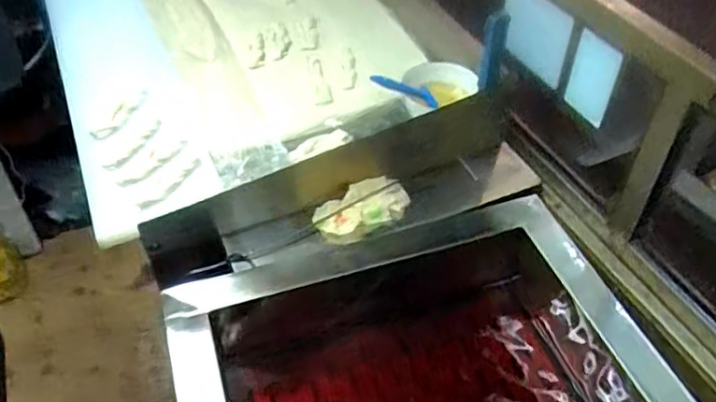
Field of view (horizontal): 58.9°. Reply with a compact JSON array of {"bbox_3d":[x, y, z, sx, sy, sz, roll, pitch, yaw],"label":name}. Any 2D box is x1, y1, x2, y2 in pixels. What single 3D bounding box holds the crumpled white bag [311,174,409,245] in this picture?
[{"bbox_3d":[0.010,0.008,0.884,0.141,0.027,0.070,-30,53,-29],"label":"crumpled white bag"}]

